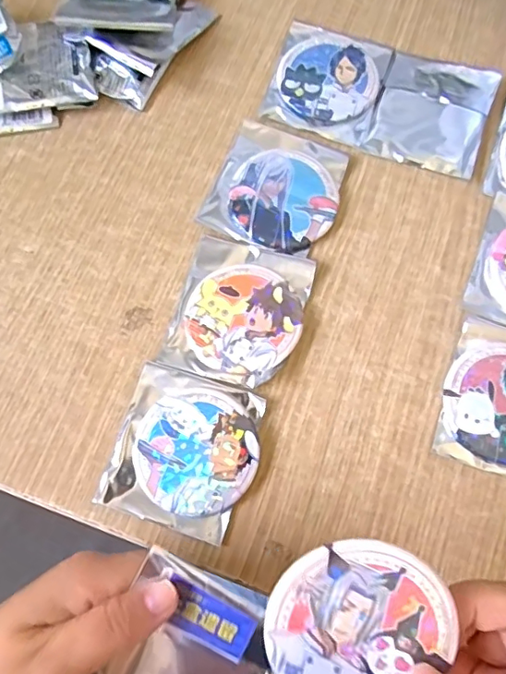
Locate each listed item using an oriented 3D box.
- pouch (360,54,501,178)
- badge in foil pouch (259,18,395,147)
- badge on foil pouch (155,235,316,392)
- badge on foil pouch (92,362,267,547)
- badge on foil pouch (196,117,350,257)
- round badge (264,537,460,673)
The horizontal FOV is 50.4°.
[{"bbox_3d":[0.111,-0.139,0.333,0.066,0.011,0.073,20,75,5],"label":"pouch"},{"bbox_3d":[0.048,-0.163,0.342,0.068,0.007,0.078,18,74,5],"label":"badge in foil pouch"},{"bbox_3d":[-0.008,-0.014,0.298,0.068,0.008,0.080,17,74,5],"label":"badge on foil pouch"},{"bbox_3d":[-0.035,0.059,0.277,0.071,0.009,0.076,17,74,5],"label":"badge on foil pouch"},{"bbox_3d":[0.015,-0.088,0.320,0.073,0.008,0.077,23,75,6],"label":"badge on foil pouch"},{"bbox_3d":[0.034,0.097,0.180,0.060,0.004,0.057,0,94,2],"label":"round badge"}]

